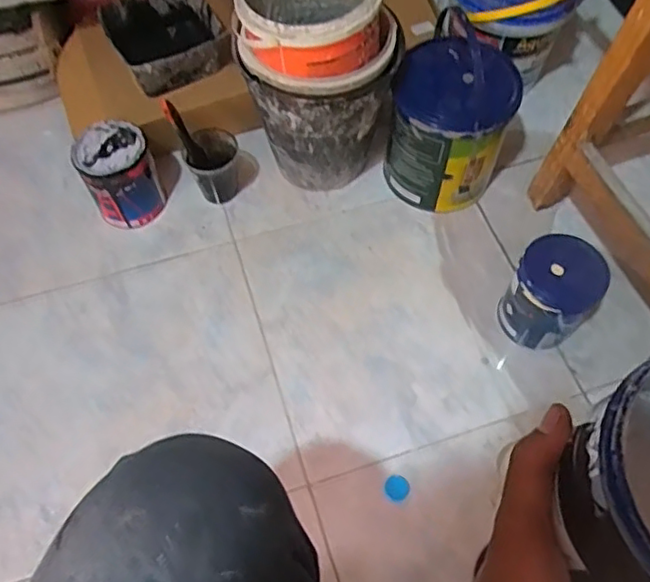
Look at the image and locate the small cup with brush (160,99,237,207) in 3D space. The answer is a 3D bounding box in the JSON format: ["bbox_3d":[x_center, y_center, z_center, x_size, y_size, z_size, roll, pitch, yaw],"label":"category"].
[{"bbox_3d":[-0.174,-0.215,0.956,0.091,0.160,0.076,-29,65,-14],"label":"small cup with brush"}]

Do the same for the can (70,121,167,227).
[{"bbox_3d":[-0.312,-0.175,0.951,0.106,0.139,0.095,-25,64,-12],"label":"can"}]

